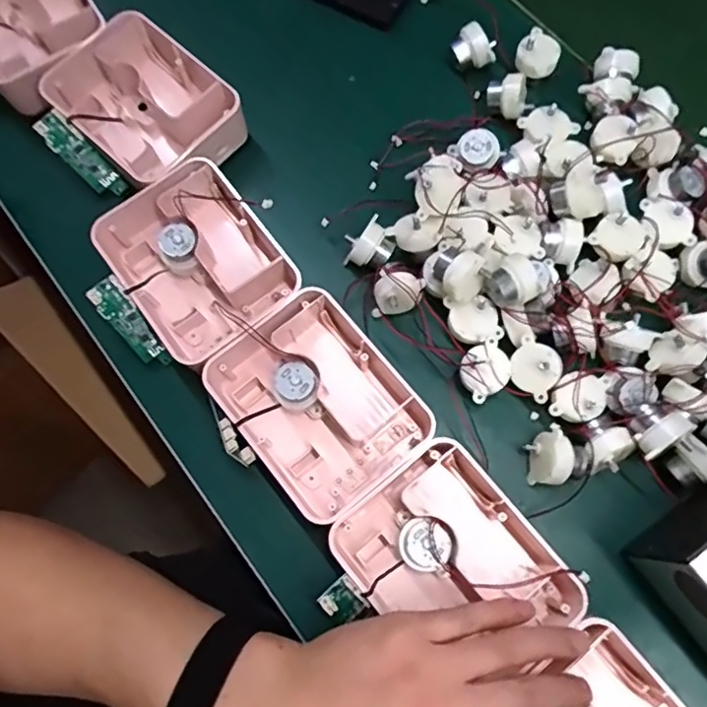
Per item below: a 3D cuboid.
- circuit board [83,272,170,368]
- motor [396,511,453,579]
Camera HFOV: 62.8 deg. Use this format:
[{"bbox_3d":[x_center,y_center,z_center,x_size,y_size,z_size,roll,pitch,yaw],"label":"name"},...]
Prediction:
[{"bbox_3d":[-0.152,-0.019,0.397,0.022,0.009,0.070,-37,114,-11],"label":"circuit board"},{"bbox_3d":[0.042,0.115,0.347,0.032,0.030,0.034,1,72,0],"label":"motor"}]

